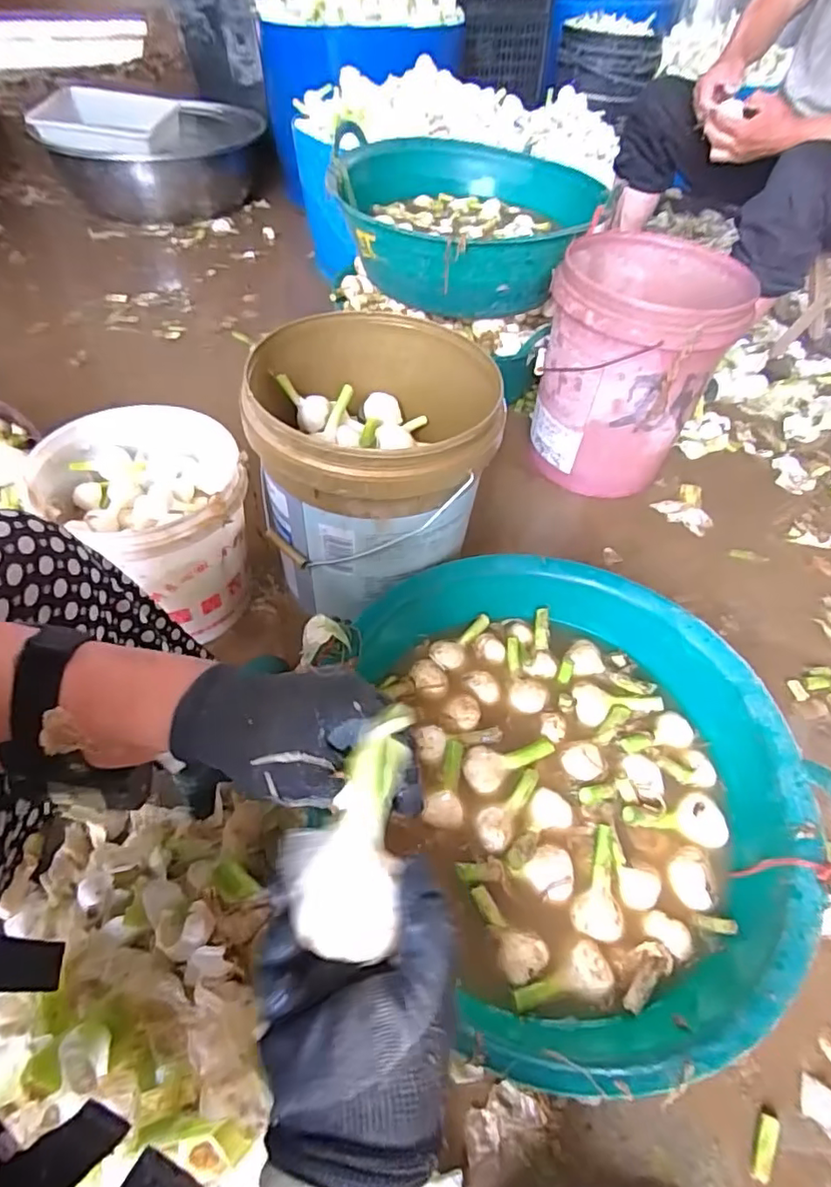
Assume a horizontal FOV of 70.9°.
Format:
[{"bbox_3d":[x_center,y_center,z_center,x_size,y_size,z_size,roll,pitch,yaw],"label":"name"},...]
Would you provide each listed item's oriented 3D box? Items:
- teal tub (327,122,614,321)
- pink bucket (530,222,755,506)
[{"bbox_3d":[0.092,-0.670,1.074,0.461,0.157,0.461,2,54,-2],"label":"teal tub"},{"bbox_3d":[0.367,-0.394,1.035,0.268,0.353,0.291,2,54,-2],"label":"pink bucket"}]

